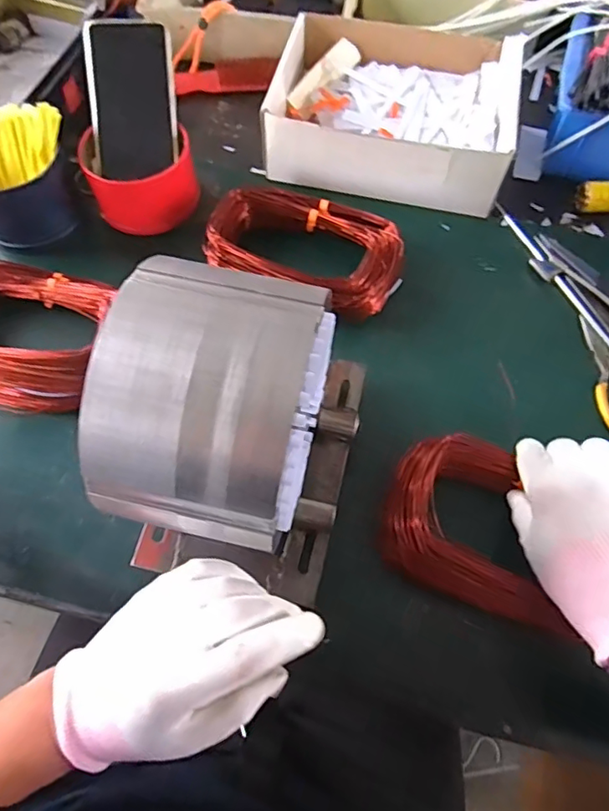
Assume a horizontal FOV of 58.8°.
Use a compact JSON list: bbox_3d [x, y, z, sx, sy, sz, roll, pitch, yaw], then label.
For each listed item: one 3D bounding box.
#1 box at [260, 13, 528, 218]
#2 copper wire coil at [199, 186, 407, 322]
[{"bbox_3d":[0.095,-0.320,0.576,0.239,0.074,0.216,12,67,5],"label":"box"},{"bbox_3d":[0.000,-0.144,0.516,0.182,0.047,0.123,25,68,10],"label":"copper wire coil"}]

